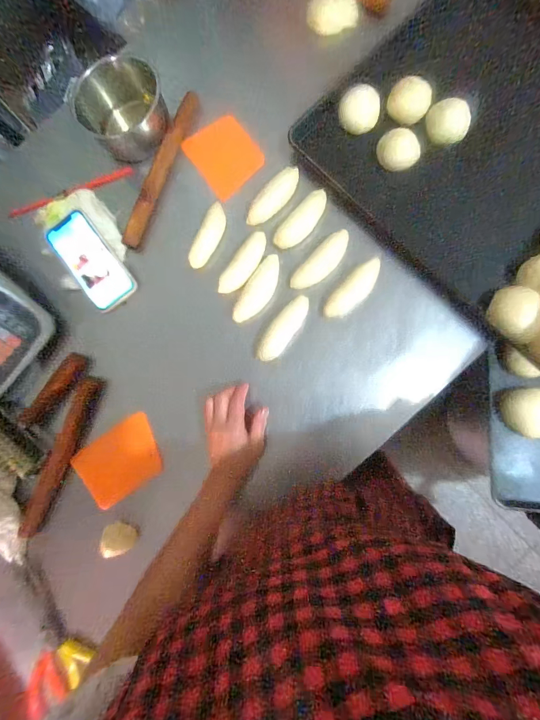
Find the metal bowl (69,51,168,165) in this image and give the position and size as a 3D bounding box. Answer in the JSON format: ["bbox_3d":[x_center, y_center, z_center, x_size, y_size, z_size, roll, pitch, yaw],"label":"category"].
[{"bbox_3d":[-0.233,-0.396,0.552,0.138,0.095,0.132,-36,80,1],"label":"metal bowl"}]

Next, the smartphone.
[{"bbox_3d":[-0.276,-0.151,0.523,0.071,0.017,0.147,-34,98,2],"label":"smartphone"}]

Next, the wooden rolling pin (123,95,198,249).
[{"bbox_3d":[-0.175,-0.312,0.552,0.027,0.021,0.281,19,86,9],"label":"wooden rolling pin"}]

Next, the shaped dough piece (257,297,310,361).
[{"bbox_3d":[0.020,-0.046,0.492,0.036,0.019,0.106,36,88,10],"label":"shaped dough piece"}]

